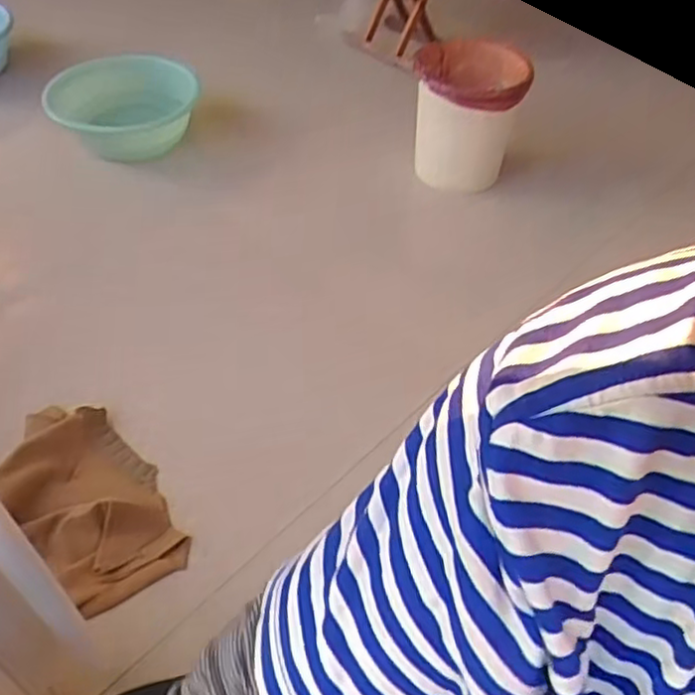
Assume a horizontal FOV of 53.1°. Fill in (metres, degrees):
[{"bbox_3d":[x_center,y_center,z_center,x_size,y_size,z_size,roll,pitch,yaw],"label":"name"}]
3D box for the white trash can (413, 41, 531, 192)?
[{"bbox_3d":[0.282,-0.549,1.676,0.260,0.315,0.232,13,46,6],"label":"white trash can"}]

